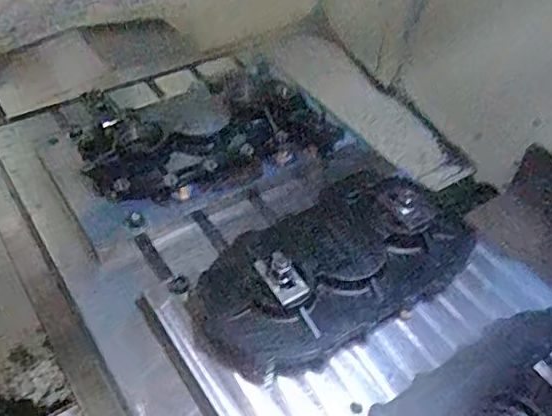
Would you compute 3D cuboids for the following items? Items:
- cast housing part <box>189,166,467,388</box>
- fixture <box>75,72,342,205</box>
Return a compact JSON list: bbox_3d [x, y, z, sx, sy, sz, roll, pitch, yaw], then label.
[{"bbox_3d":[0.083,0.078,0.769,0.374,0.091,0.190,-23,52,-24],"label":"cast housing part"},{"bbox_3d":[-0.125,-0.129,0.983,0.398,0.070,0.234,-15,49,-18],"label":"fixture"}]

